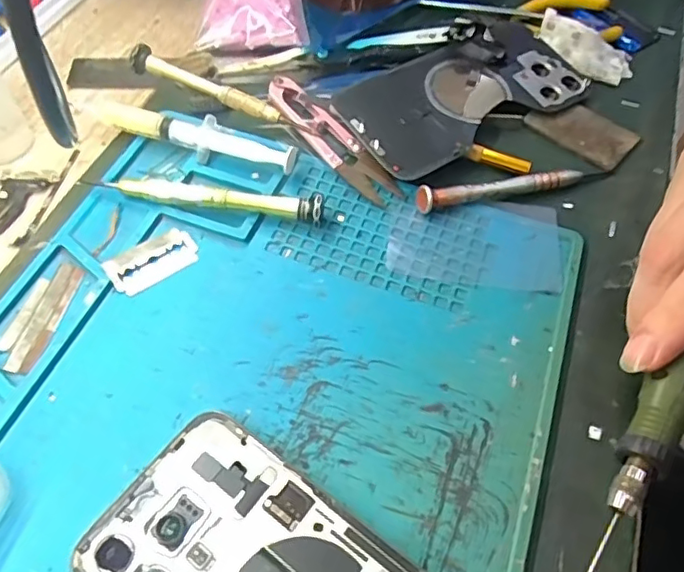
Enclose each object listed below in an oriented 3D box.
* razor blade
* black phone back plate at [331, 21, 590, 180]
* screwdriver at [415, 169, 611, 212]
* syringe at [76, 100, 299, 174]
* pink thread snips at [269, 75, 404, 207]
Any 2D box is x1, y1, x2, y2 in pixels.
[{"bbox_3d":[-0.092,-0.012,0.279,0.042,0.004,0.022,-32,76,-22],"label":"razor blade"},{"bbox_3d":[0.073,-0.115,0.335,0.149,0.012,0.074,-29,69,-22],"label":"black phone back plate"},{"bbox_3d":[0.094,-0.055,0.305,0.111,0.011,0.010,-12,59,-10],"label":"screwdriver"},{"bbox_3d":[-0.086,-0.083,0.315,0.126,0.017,0.018,15,58,6],"label":"syringe"},{"bbox_3d":[-0.006,-0.082,0.318,0.022,0.015,0.099,-37,67,-23],"label":"pink thread snips"}]

